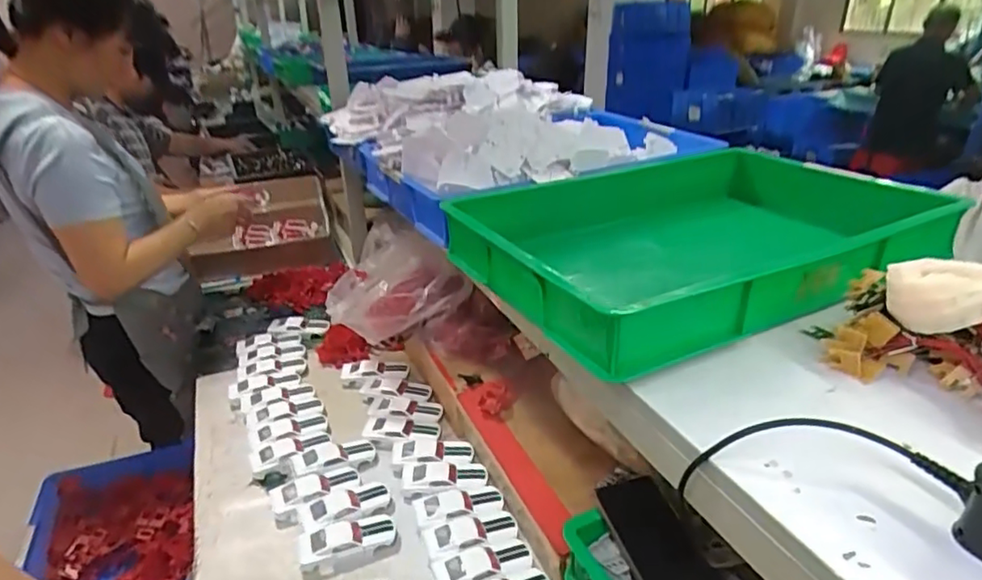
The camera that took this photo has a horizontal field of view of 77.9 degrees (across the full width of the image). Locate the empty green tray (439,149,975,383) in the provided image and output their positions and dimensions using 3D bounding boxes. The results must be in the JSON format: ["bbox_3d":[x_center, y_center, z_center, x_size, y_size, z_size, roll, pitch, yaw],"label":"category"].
[{"bbox_3d":[0.243,-0.058,0.748,0.517,0.109,0.373,-12,28,-22],"label":"empty green tray"}]

